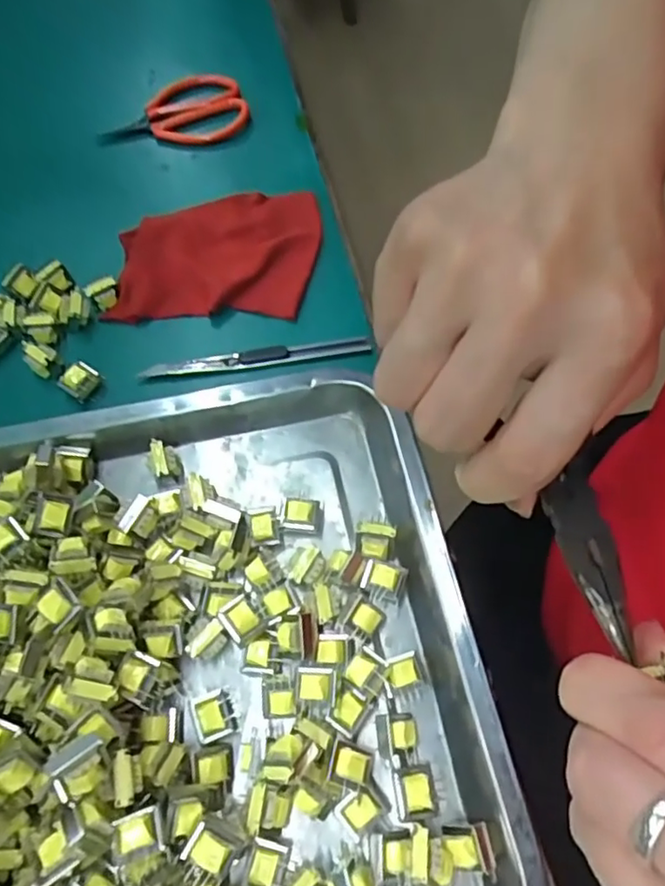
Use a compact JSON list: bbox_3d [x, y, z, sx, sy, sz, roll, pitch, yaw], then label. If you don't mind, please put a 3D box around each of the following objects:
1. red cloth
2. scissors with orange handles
[{"bbox_3d":[-0.075,-0.128,0.403,0.126,0.014,0.106,1,64,3],"label":"red cloth"},{"bbox_3d":[-0.126,-0.257,0.473,0.115,0.010,0.068,-11,64,-5],"label":"scissors with orange handles"}]

